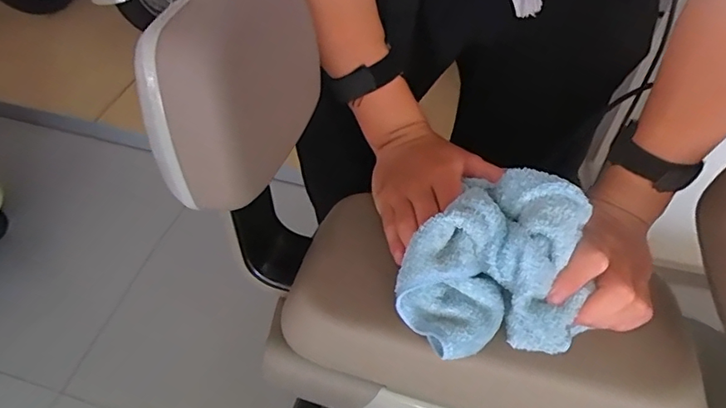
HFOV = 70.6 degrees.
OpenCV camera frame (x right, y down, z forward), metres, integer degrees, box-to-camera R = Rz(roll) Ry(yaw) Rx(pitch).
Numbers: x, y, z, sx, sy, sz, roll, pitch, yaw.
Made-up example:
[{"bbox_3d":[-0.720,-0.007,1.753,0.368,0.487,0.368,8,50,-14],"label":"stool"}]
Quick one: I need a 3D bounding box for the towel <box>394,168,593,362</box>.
[{"bbox_3d":[0.095,0.041,0.337,0.102,0.054,0.129,33,59,25],"label":"towel"}]

